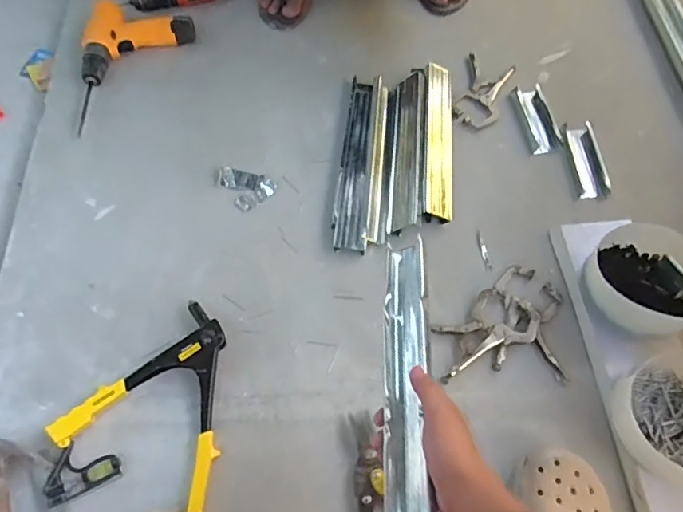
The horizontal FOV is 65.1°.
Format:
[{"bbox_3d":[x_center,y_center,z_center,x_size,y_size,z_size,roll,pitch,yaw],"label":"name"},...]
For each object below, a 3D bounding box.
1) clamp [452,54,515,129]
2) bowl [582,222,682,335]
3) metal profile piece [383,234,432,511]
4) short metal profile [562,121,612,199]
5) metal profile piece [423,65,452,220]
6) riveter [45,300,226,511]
[{"bbox_3d":[0.258,-0.303,0.986,0.087,0.018,0.174,19,65,9],"label":"clamp"},{"bbox_3d":[0.417,0.036,0.725,0.144,0.077,0.160,-42,71,-18],"label":"bowl"},{"bbox_3d":[0.069,0.122,0.540,0.053,0.025,0.306,-21,52,35],"label":"metal profile piece"},{"bbox_3d":[0.422,-0.162,0.916,0.056,0.016,0.151,-1,64,-1],"label":"short metal profile"},{"bbox_3d":[0.167,-0.208,0.919,0.046,0.018,0.329,4,64,2],"label":"metal profile piece"},{"bbox_3d":[-0.221,0.191,0.721,0.216,0.031,0.235,27,66,12],"label":"riveter"}]

